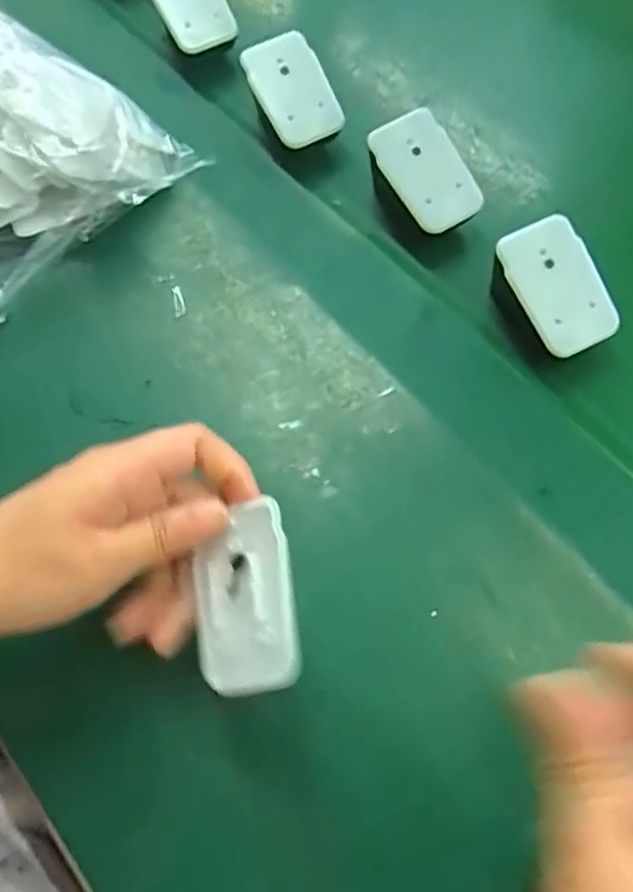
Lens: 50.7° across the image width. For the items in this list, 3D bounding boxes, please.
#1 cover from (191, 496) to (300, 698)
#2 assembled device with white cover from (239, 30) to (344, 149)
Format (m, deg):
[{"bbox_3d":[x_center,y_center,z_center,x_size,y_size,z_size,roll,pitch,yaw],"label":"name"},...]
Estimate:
[{"bbox_3d":[-0.028,0.058,0.255,0.041,0.004,0.069,-10,77,22],"label":"cover"},{"bbox_3d":[-0.014,-0.215,0.404,0.042,0.012,0.063,-29,106,5],"label":"assembled device with white cover"}]

